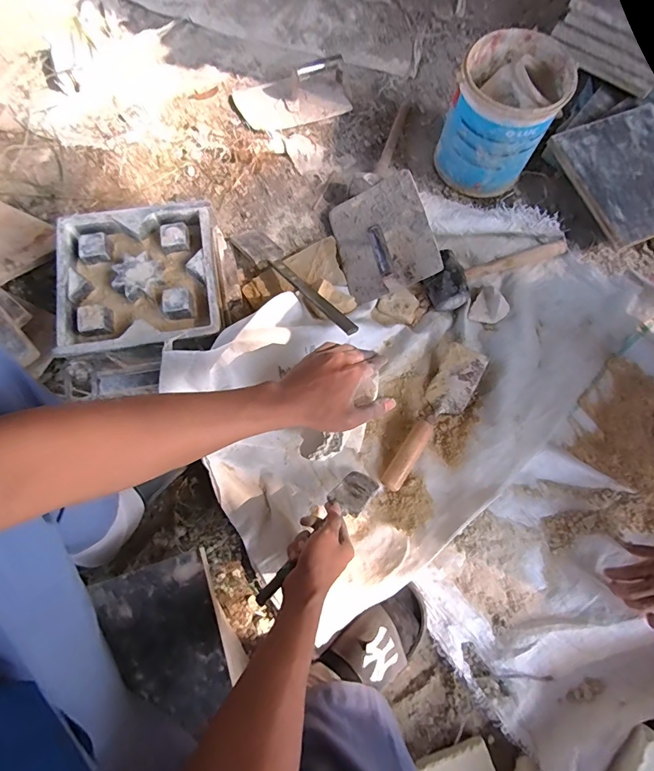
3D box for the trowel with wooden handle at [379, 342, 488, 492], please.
[{"bbox_3d":[0.183,0.058,0.667,0.071,0.044,0.263,29,75,6],"label":"trowel with wooden handle"}]

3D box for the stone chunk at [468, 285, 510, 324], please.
[{"bbox_3d":[0.295,-0.140,0.730,0.058,0.027,0.064,33,75,7],"label":"stone chunk"}]

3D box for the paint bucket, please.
[{"bbox_3d":[0.310,-0.486,0.748,0.176,0.188,0.186,23,74,5],"label":"paint bucket"}]

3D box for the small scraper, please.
[{"bbox_3d":[-0.009,0.199,0.568,0.054,0.012,0.247,30,46,28],"label":"small scraper"}]

